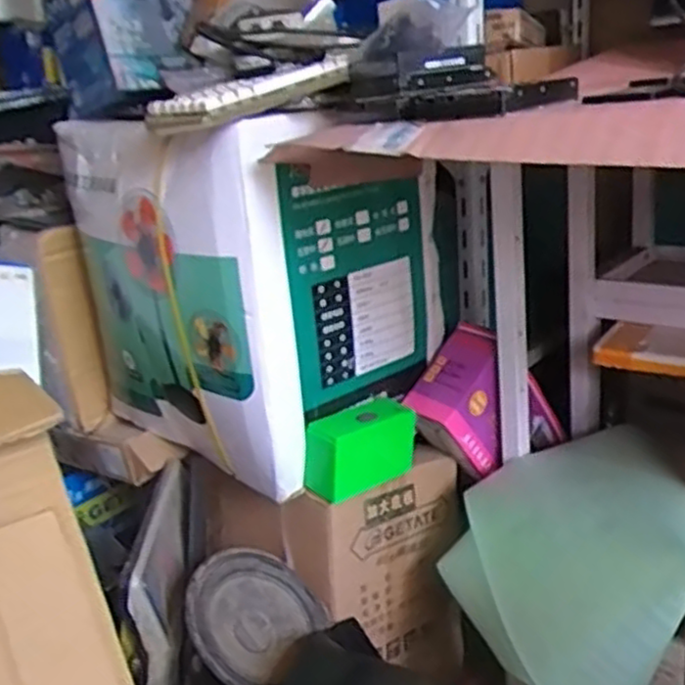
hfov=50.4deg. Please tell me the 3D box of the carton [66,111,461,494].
[{"bbox_3d":[-0.132,-0.091,1.147,0.490,0.472,0.428,13,26,43],"label":"carton"}]

